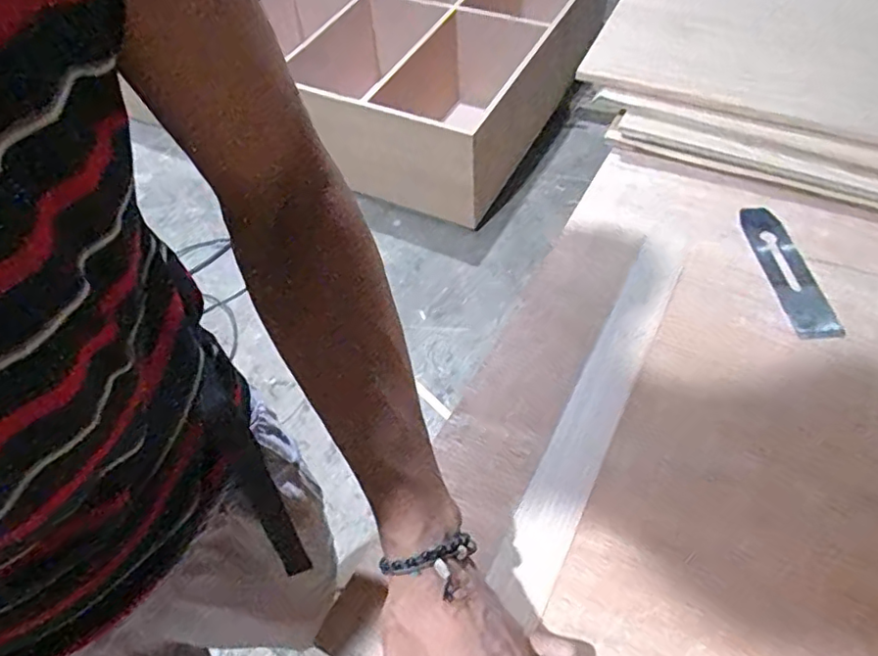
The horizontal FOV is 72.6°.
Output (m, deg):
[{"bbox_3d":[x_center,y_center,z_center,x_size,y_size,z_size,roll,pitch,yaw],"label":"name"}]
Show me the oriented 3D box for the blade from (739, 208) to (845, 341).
[{"bbox_3d":[0.358,-0.060,0.614,0.046,0.007,0.178,-5,51,4],"label":"blade"}]

